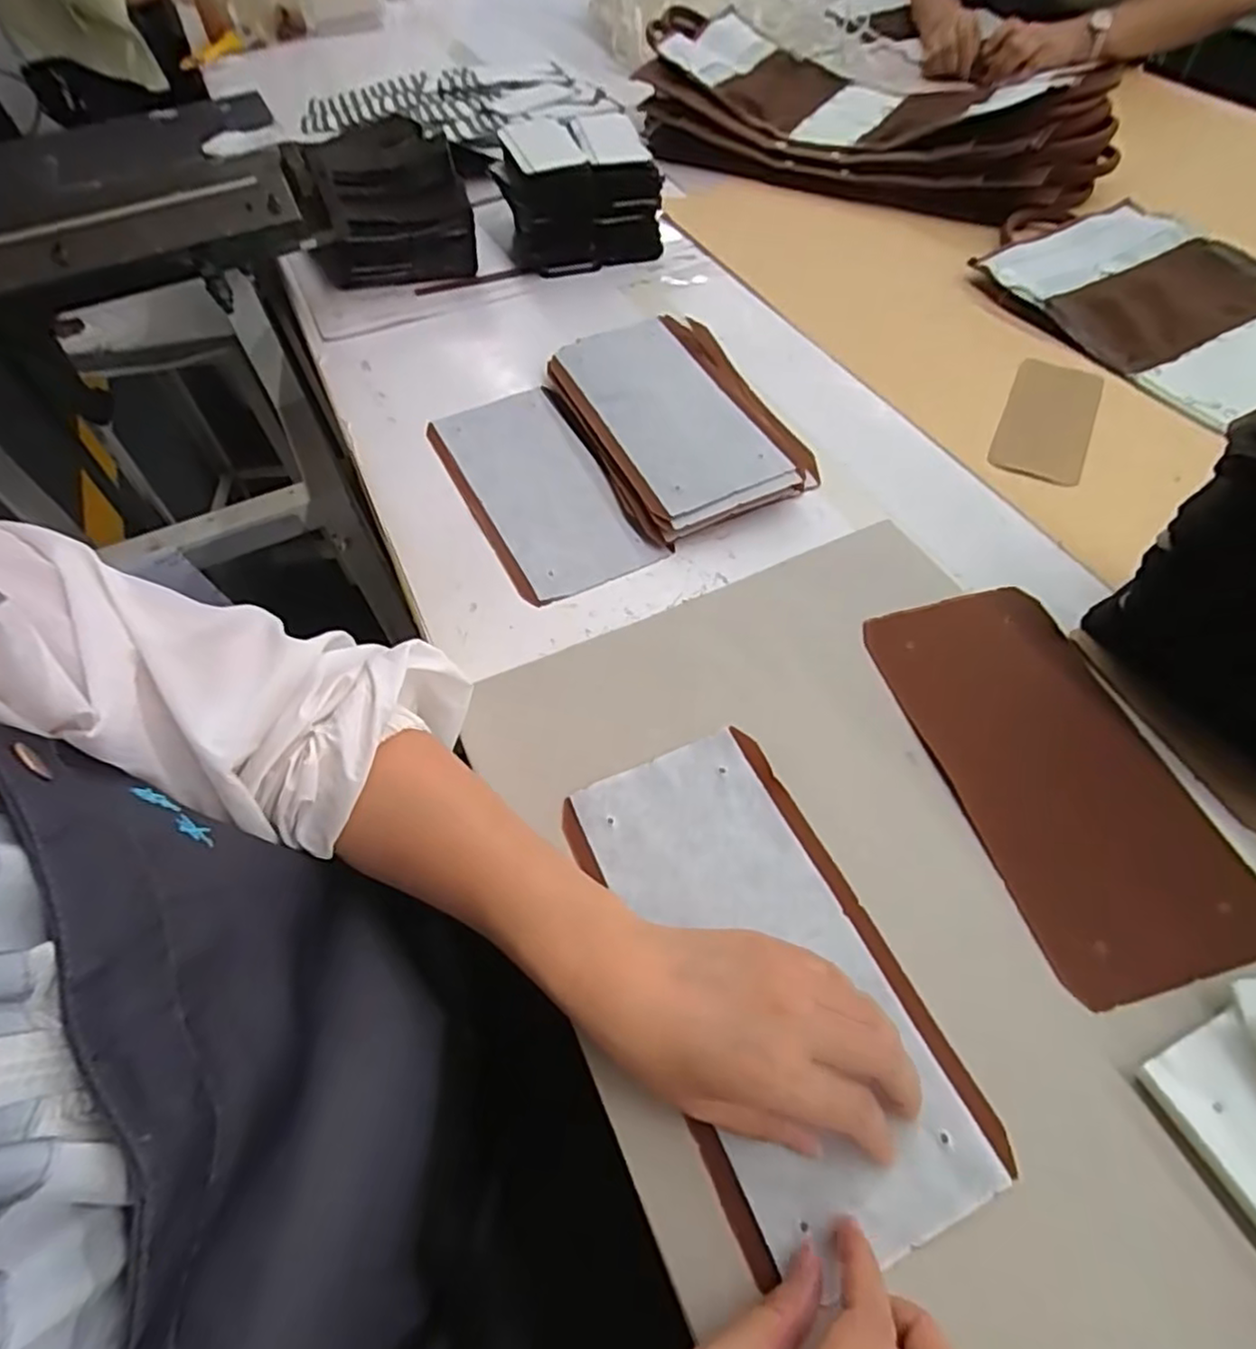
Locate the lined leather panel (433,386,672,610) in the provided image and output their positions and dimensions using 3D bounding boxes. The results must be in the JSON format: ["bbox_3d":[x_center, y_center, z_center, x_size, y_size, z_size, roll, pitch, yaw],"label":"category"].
[{"bbox_3d":[-0.076,-0.157,0.558,0.115,0.007,0.240,-26,59,-13],"label":"lined leather panel"}]

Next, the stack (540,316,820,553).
[{"bbox_3d":[0.038,-0.227,0.587,0.158,0.031,0.255,-24,59,-12],"label":"stack"}]

